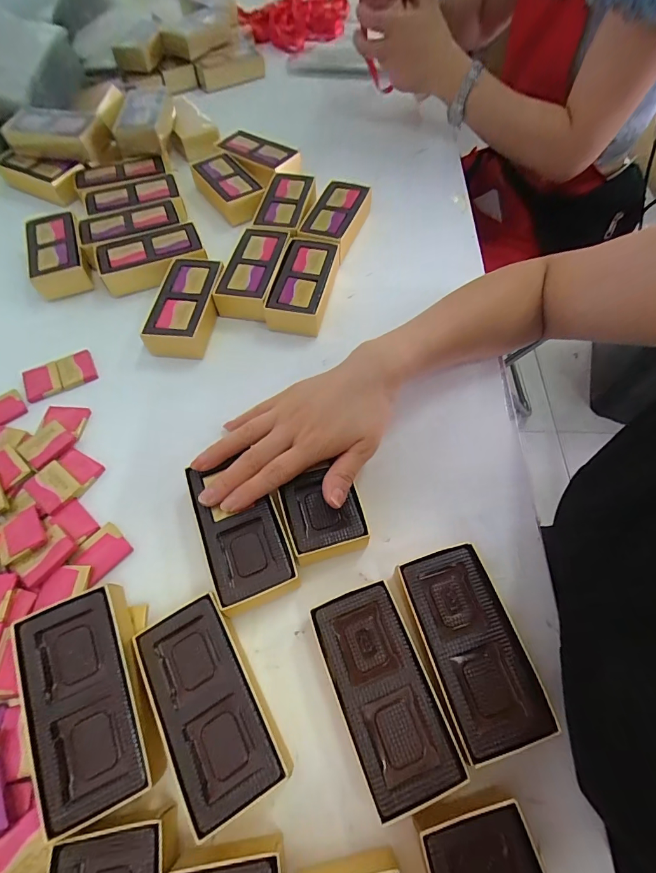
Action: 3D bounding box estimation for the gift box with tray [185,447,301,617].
[{"bbox_3d":[-0.063,0.072,0.304,0.060,0.028,0.106,-16,61,-12],"label":"gift box with tray"}]

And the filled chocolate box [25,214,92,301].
[{"bbox_3d":[-0.310,-0.210,0.465,0.054,0.033,0.112,-22,63,-11],"label":"filled chocolate box"}]

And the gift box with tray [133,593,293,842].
[{"bbox_3d":[-0.074,0.166,0.252,0.057,0.029,0.112,-28,64,-14],"label":"gift box with tray"}]

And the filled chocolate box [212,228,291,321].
[{"bbox_3d":[-0.085,-0.182,0.448,0.062,0.034,0.115,10,61,6],"label":"filled chocolate box"}]

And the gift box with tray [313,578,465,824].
[{"bbox_3d":[0.033,0.158,0.256,0.054,0.033,0.112,-18,62,-9],"label":"gift box with tray"}]

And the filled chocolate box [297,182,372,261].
[{"bbox_3d":[0.009,-0.269,0.495,0.060,0.034,0.122,18,63,11],"label":"filled chocolate box"}]

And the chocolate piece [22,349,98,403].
[{"bbox_3d":[-0.265,-0.061,0.396,0.064,0.009,0.041,-25,63,-13],"label":"chocolate piece"}]

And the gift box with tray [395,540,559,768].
[{"bbox_3d":[0.092,0.135,0.266,0.058,0.030,0.112,-14,61,-7],"label":"gift box with tray"}]

